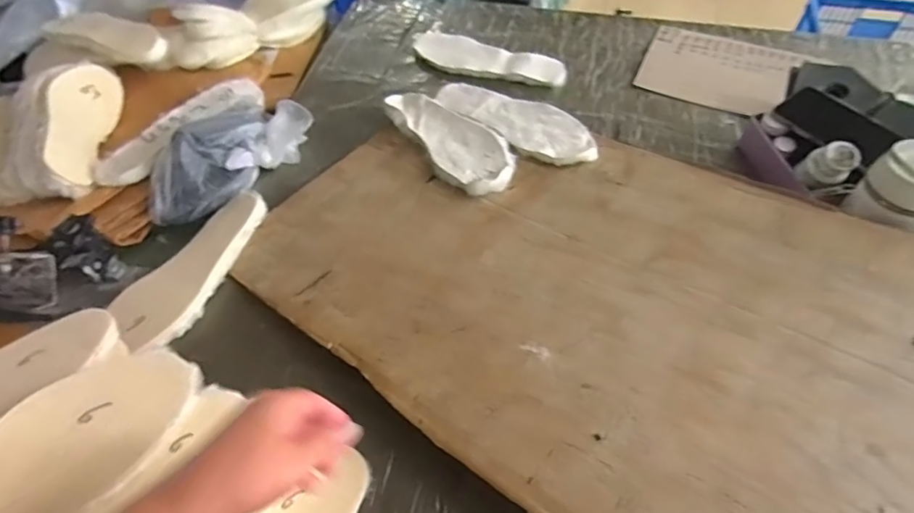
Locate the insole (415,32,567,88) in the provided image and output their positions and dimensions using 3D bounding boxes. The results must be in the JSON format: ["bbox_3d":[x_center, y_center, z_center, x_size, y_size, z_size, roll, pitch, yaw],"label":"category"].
[{"bbox_3d":[0.060,-0.350,0.938,0.264,0.024,0.086,14,56,12],"label":"insole"}]

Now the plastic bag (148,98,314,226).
[{"bbox_3d":[-0.325,-0.144,0.754,0.088,0.094,0.252,37,63,25],"label":"plastic bag"}]

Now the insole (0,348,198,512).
[{"bbox_3d":[-0.321,0.177,0.392,0.095,0.024,0.273,37,51,-5],"label":"insole"}]

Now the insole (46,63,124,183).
[{"bbox_3d":[-0.547,-0.199,0.770,0.027,0.092,0.267,-32,42,14],"label":"insole"}]

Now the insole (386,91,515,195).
[{"bbox_3d":[-0.008,-0.179,0.790,0.106,0.019,0.272,-27,52,-14],"label":"insole"}]

